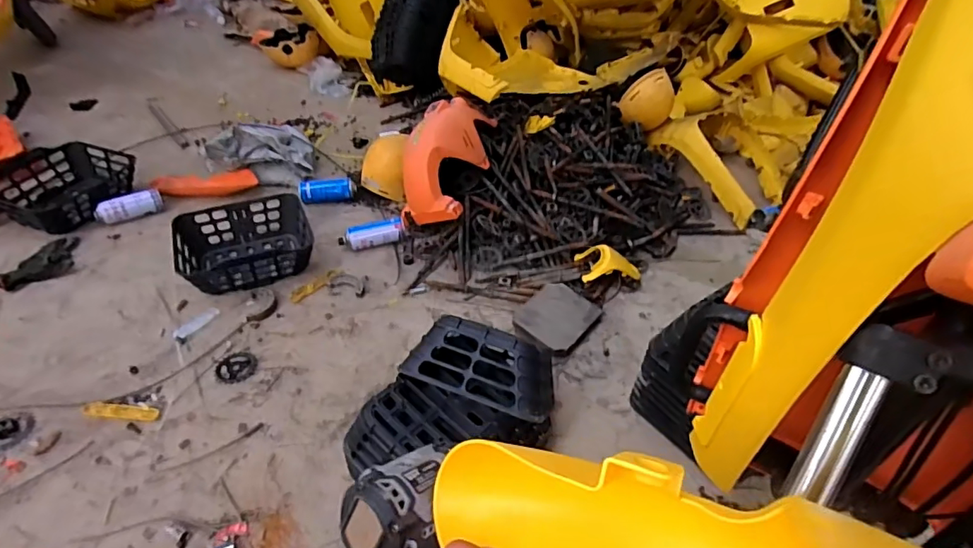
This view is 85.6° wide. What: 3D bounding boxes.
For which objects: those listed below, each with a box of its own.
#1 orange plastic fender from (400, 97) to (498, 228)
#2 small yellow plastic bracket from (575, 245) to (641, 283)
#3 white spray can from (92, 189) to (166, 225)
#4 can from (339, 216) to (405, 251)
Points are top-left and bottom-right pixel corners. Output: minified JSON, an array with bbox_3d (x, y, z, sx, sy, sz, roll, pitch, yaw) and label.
[{"bbox_3d":[-0.119,-0.359,1.594,0.223,0.177,0.450,16,76,14],"label":"orange plastic fender"},{"bbox_3d":[0.346,-0.039,1.454,0.178,0.076,0.112,-2,42,-6],"label":"small yellow plastic bracket"},{"bbox_3d":[-1.058,-0.199,1.559,0.177,0.052,0.068,-28,50,-30],"label":"white spray can"},{"bbox_3d":[-0.322,-0.111,1.495,0.185,0.061,0.070,-16,45,-21],"label":"can"}]

